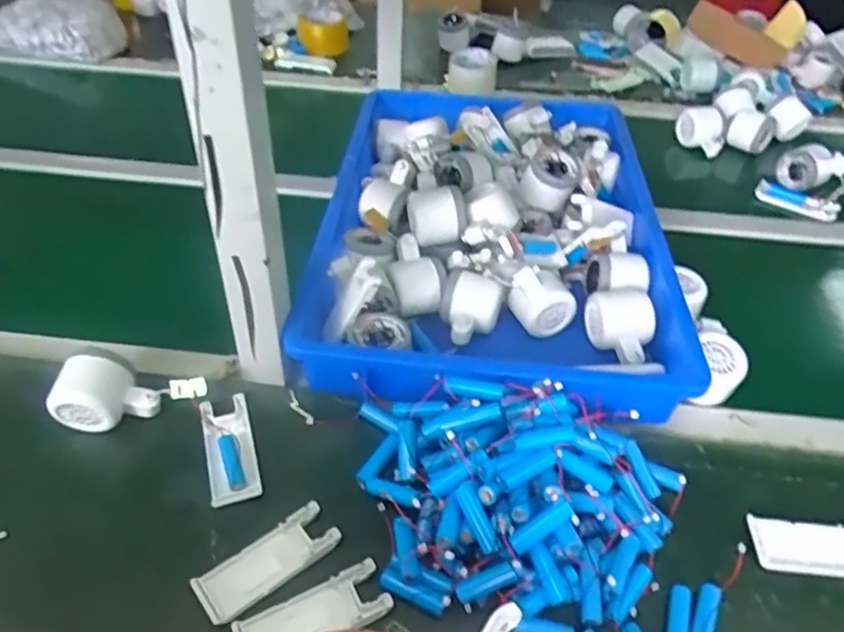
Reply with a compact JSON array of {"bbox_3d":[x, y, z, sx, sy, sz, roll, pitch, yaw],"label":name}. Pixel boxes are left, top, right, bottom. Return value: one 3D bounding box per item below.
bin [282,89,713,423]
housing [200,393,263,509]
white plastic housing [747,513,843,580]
[{"bbox_3d":[0.087,-0.127,0.751,0.366,0.091,0.584,6,43,2],"label":"bin"},{"bbox_3d":[-0.162,0.108,0.540,0.039,0.016,0.098,-11,45,-16],"label":"housing"},{"bbox_3d":[0.308,0.181,0.501,0.103,0.010,0.043,5,43,1],"label":"white plastic housing"}]

